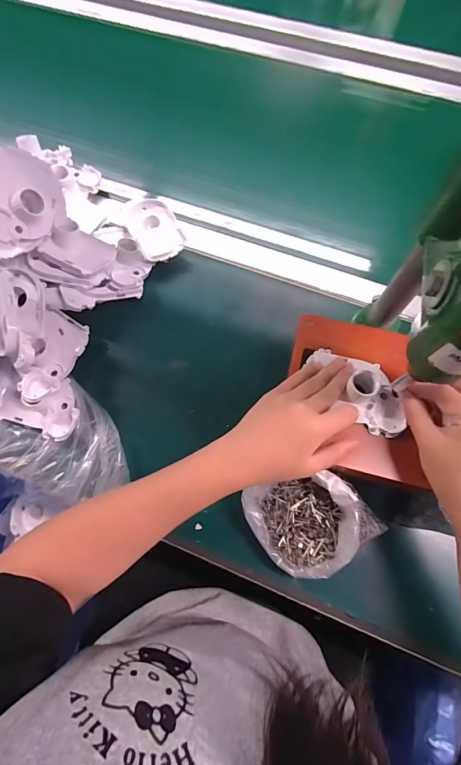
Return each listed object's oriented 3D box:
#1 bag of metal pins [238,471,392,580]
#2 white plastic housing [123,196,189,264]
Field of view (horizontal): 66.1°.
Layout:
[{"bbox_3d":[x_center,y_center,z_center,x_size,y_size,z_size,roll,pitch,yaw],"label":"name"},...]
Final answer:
[{"bbox_3d":[0.079,0.128,0.345,0.112,0.041,0.109,-32,73,-10],"label":"bag of metal pins"},{"bbox_3d":[-0.107,-0.212,0.483,0.060,0.024,0.103,-29,73,-9],"label":"white plastic housing"}]

